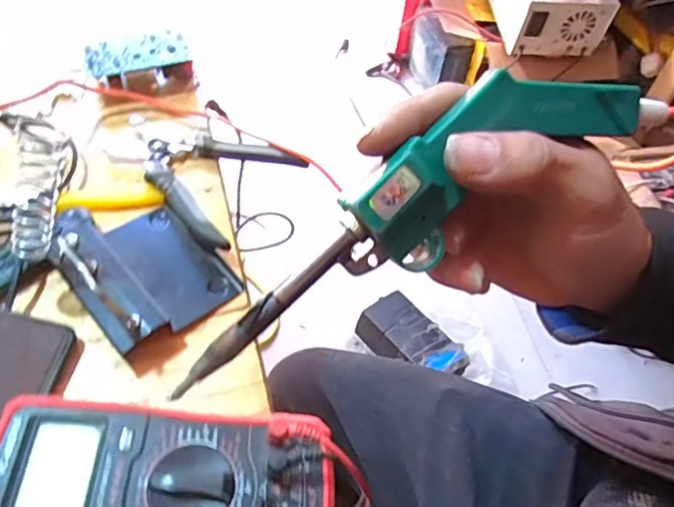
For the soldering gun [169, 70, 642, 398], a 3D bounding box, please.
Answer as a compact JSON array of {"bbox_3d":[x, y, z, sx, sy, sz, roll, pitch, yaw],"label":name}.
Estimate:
[{"bbox_3d":[0.028,-0.017,0.220,0.212,0.036,0.035,-35,62,-6],"label":"soldering gun"}]

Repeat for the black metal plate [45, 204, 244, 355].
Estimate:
[{"bbox_3d":[-0.149,0.006,0.415,0.128,0.017,0.098,43,43,21],"label":"black metal plate"}]

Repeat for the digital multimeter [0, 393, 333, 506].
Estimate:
[{"bbox_3d":[-0.093,0.134,0.306,0.180,0.052,0.094,2,54,-3],"label":"digital multimeter"}]

